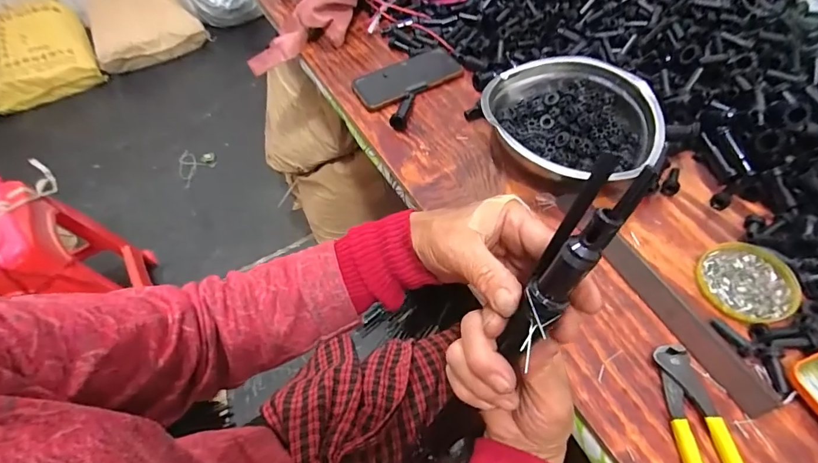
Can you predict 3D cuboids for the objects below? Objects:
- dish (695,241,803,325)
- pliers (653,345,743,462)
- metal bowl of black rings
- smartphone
[{"bbox_3d":[0.333,0.049,0.407,0.087,0.009,0.084,-3,56,4],"label":"dish"},{"bbox_3d":[0.237,0.174,0.327,0.039,0.015,0.161,-5,56,3],"label":"pliers"},{"bbox_3d":[0.189,-0.128,0.507,0.193,0.061,0.211,1,56,7],"label":"metal bowl of black rings"},{"bbox_3d":[-0.001,-0.241,0.647,0.166,0.010,0.085,-23,57,-9],"label":"smartphone"}]

